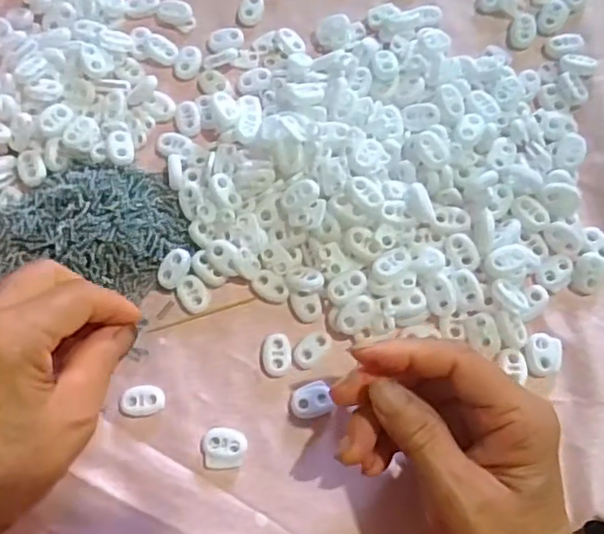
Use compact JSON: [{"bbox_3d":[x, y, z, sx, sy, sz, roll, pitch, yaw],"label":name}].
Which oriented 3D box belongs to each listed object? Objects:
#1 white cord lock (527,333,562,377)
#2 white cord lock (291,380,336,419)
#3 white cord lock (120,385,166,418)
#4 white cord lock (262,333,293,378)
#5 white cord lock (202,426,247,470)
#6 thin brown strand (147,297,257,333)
[{"bbox_3d":[0.127,0.046,0.328,0.017,0.004,0.022,2,72,2],"label":"white cord lock"},{"bbox_3d":[0.005,0.069,0.322,0.021,0.007,0.017,-17,73,-4],"label":"white cord lock"},{"bbox_3d":[-0.083,0.070,0.325,0.022,0.007,0.016,-8,72,-1],"label":"white cord lock"},{"bbox_3d":[-0.013,0.047,0.332,0.015,0.005,0.021,-6,72,-1],"label":"white cord lock"},{"bbox_3d":[-0.039,0.092,0.318,0.021,0.005,0.020,-3,72,0],"label":"white cord lock"},{"bbox_3d":[-0.055,0.026,0.343,0.061,0.004,0.004,-17,73,-6],"label":"thin brown strand"}]

